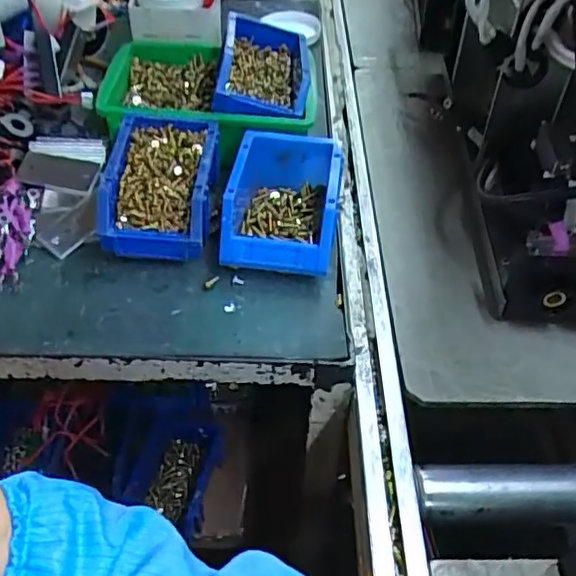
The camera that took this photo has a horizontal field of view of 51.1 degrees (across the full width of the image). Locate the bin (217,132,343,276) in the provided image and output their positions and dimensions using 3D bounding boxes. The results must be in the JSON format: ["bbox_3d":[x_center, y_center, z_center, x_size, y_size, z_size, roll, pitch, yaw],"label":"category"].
[{"bbox_3d":[-0.003,-0.091,0.625,0.109,0.059,0.159,6,48,4],"label":"bin"}]

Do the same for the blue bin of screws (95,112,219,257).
[{"bbox_3d":[-0.131,-0.107,0.639,0.106,0.082,0.168,1,47,0],"label":"blue bin of screws"}]

